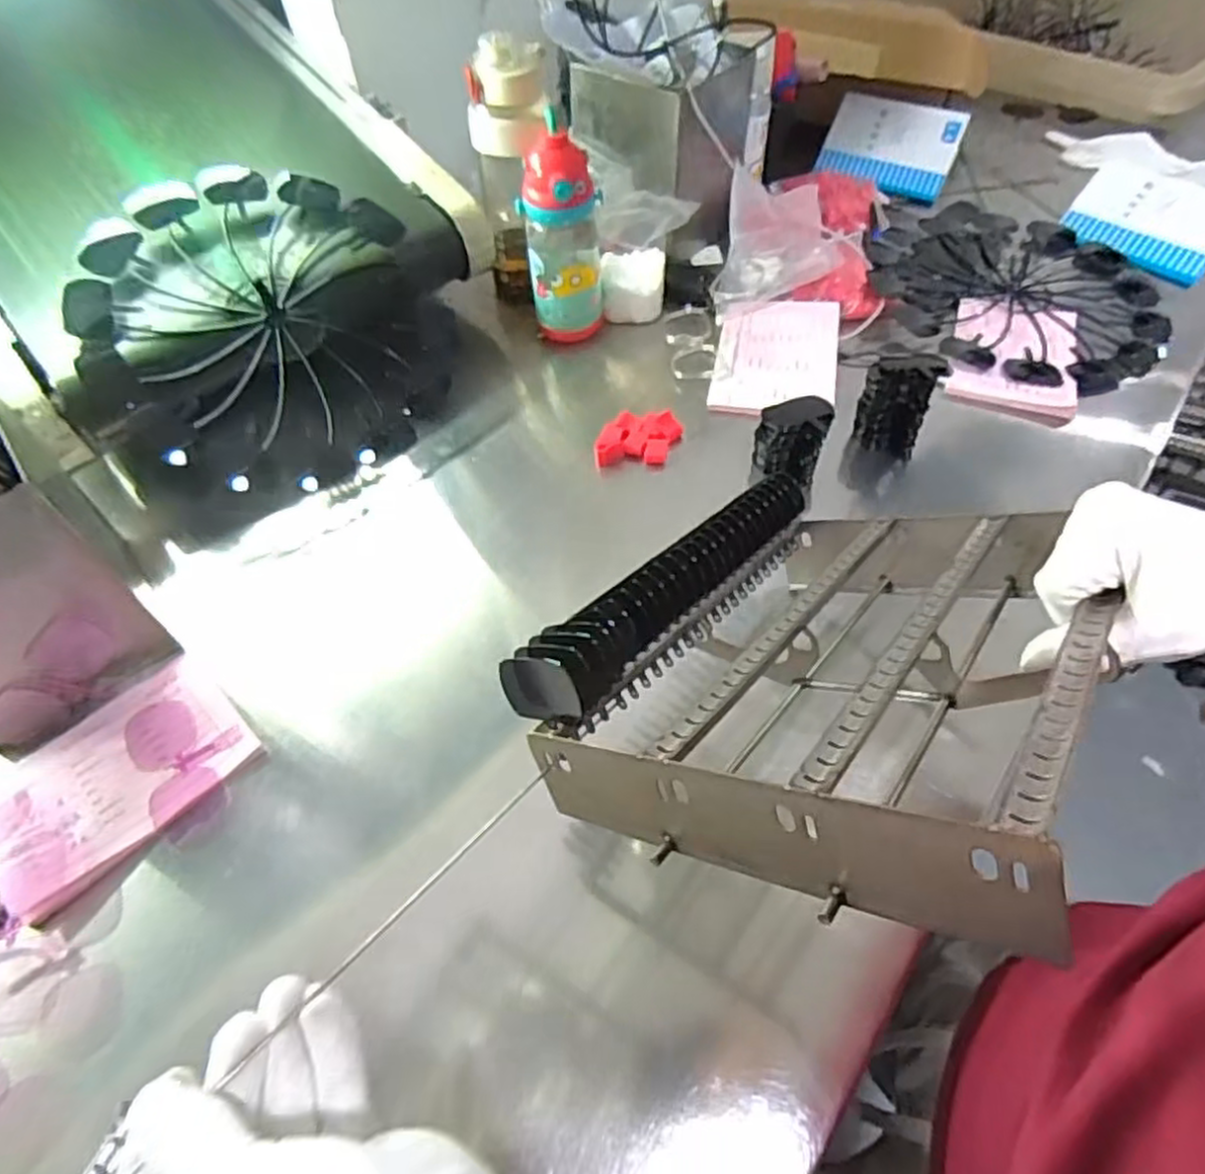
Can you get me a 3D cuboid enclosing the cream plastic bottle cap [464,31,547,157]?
[{"bbox_3d":[-0.096,-0.486,0.722,0.068,0.091,0.064,-1,55,1],"label":"cream plastic bottle cap"}]

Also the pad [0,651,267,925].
[{"bbox_3d":[-0.358,0.134,0.540,0.131,0.019,0.170,38,64,25],"label":"pad"}]

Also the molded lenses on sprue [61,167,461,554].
[{"bbox_3d":[-0.339,-0.262,0.736,0.342,0.190,0.270,-33,60,-20],"label":"molded lenses on sprue"}]

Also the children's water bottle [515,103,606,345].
[{"bbox_3d":[-0.042,-0.364,0.769,0.081,0.203,0.069,-5,55,-1],"label":"children's water bottle"}]

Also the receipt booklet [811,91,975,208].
[{"bbox_3d":[0.391,-0.599,0.998,0.169,0.015,0.135,21,91,10],"label":"receipt booklet"}]

